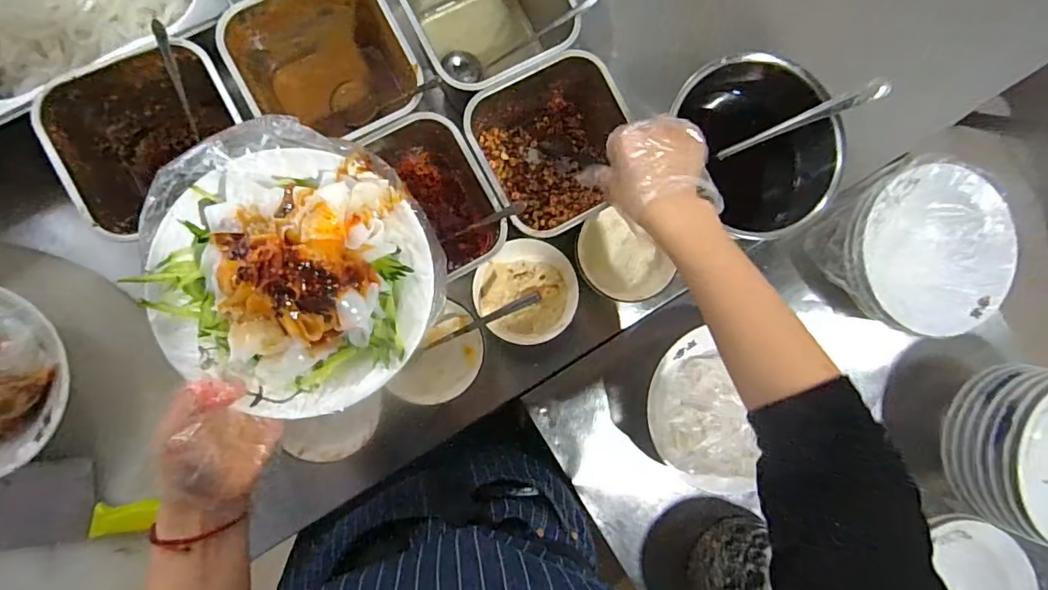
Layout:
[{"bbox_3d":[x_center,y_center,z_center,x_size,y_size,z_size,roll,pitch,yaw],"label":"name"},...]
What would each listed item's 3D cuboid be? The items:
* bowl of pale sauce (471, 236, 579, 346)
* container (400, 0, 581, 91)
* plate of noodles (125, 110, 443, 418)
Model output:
[{"bbox_3d":[0.002,-0.003,0.578,0.110,0.045,0.112,0,88,-7],"label":"bowl of pale sauce"},{"bbox_3d":[-0.042,-0.300,0.565,0.178,0.115,0.157,-28,92,-7],"label":"container"},{"bbox_3d":[-0.161,-0.020,0.348,0.202,0.067,0.183,26,85,-5],"label":"plate of noodles"}]

